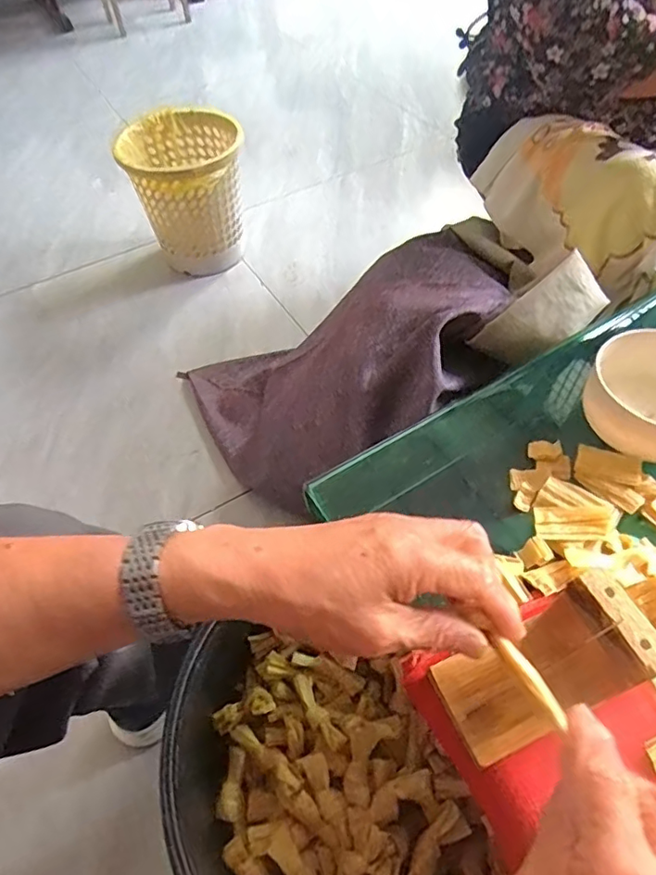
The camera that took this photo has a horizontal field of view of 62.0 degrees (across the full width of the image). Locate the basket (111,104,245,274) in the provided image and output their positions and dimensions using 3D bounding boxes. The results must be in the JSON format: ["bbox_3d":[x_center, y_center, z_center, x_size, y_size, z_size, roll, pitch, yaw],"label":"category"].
[{"bbox_3d":[-0.306,-0.535,1.234,0.248,0.276,0.259,-6,54,-1],"label":"basket"}]

